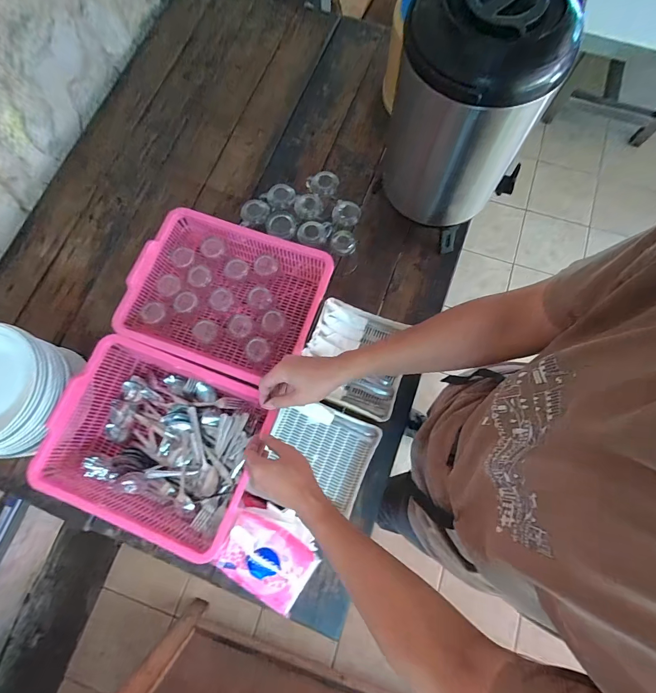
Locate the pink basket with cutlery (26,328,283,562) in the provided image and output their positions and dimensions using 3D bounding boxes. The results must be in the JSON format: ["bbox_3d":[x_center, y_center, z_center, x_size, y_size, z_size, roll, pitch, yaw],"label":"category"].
[{"bbox_3d":[-0.328,0.181,0.692,0.380,0.101,0.306,20,77,6],"label":"pink basket with cutlery"}]

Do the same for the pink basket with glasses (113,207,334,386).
[{"bbox_3d":[-0.219,-0.101,0.766,0.372,0.122,0.303,19,77,6],"label":"pink basket with glasses"}]

